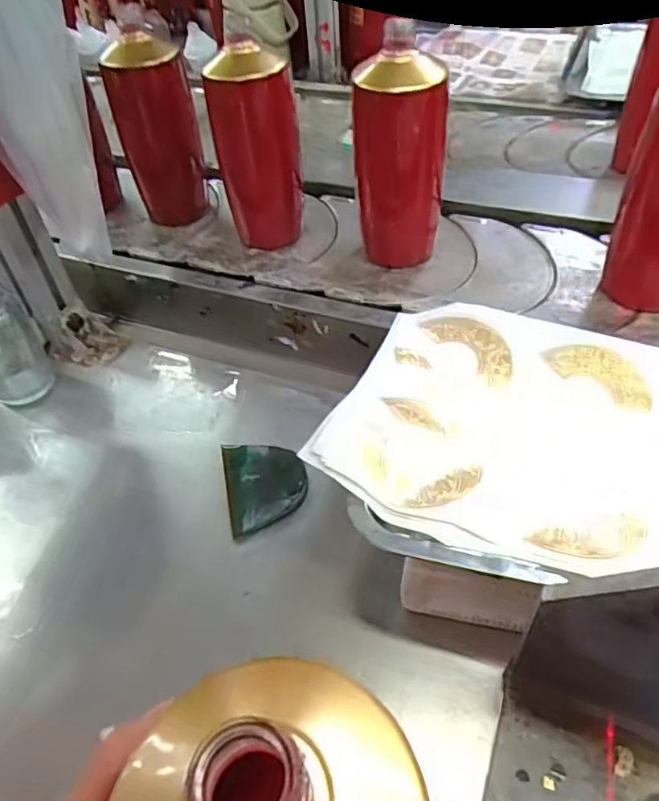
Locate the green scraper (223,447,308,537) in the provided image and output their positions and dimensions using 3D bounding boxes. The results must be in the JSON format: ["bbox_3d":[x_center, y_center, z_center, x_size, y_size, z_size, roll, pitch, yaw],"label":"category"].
[{"bbox_3d":[-0.047,0.059,0.431,0.058,0.012,0.077,-13,47,-8],"label":"green scraper"}]

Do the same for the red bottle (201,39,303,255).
[{"bbox_3d":[-0.066,-0.244,0.573,0.061,0.177,0.069,28,55,27],"label":"red bottle"}]

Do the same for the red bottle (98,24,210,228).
[{"bbox_3d":[-0.179,-0.277,0.612,0.060,0.168,0.062,22,52,23],"label":"red bottle"}]

